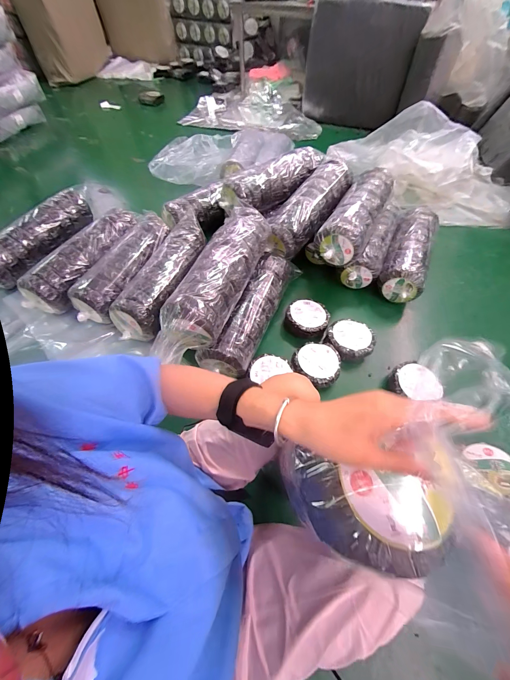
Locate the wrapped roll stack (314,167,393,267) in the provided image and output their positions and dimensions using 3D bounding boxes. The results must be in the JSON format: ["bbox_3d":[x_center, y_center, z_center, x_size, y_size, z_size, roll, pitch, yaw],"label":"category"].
[{"bbox_3d":[0.450,-0.560,1.156,0.186,0.138,0.587,26,60,15],"label":"wrapped roll stack"}]

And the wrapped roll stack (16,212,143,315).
[{"bbox_3d":[-0.736,-0.375,1.178,0.184,0.132,0.599,21,59,12],"label":"wrapped roll stack"}]

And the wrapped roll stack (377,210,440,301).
[{"bbox_3d":[0.746,-0.419,1.271,0.186,0.166,0.570,24,59,14],"label":"wrapped roll stack"}]

